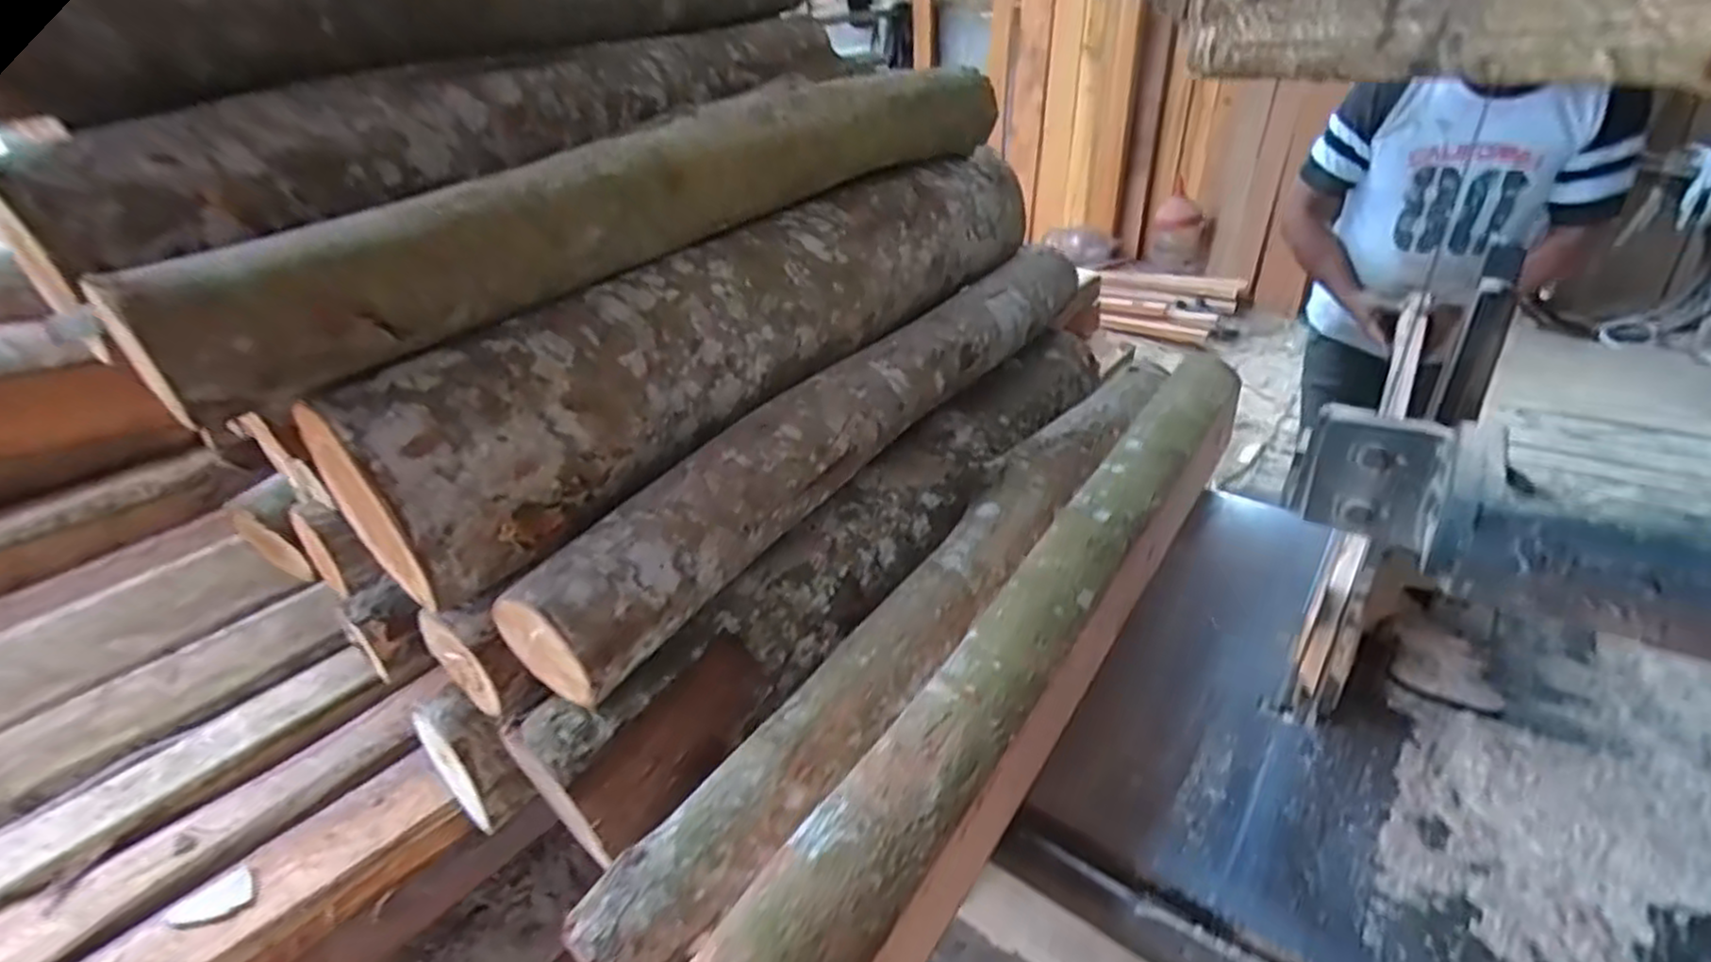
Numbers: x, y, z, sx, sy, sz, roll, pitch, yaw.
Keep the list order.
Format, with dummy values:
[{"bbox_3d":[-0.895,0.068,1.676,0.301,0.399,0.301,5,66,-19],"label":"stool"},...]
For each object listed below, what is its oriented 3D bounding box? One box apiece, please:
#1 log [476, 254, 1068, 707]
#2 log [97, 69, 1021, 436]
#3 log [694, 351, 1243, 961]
[{"bbox_3d":[0.033,-0.098,0.998,0.132,0.138,1.059,17,39,32],"label":"log"},{"bbox_3d":[-0.174,-0.341,0.845,0.119,0.143,1.060,21,41,36],"label":"log"},{"bbox_3d":[0.227,0.130,0.824,0.124,0.119,1.081,17,39,33],"label":"log"}]

